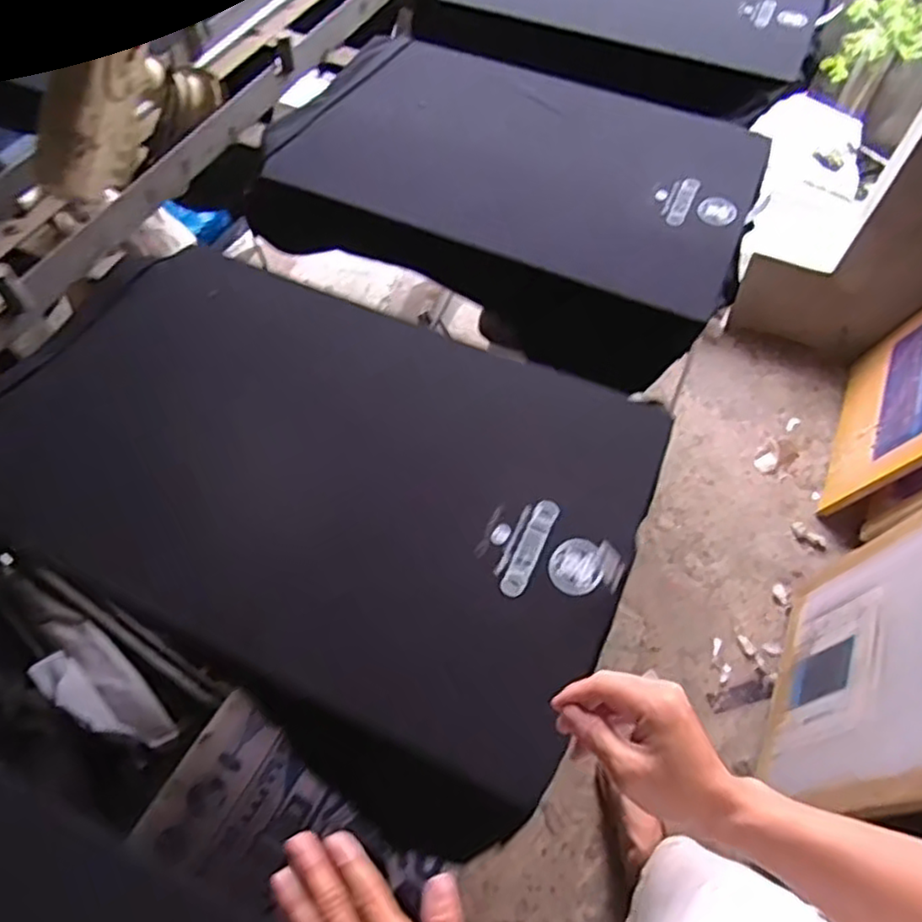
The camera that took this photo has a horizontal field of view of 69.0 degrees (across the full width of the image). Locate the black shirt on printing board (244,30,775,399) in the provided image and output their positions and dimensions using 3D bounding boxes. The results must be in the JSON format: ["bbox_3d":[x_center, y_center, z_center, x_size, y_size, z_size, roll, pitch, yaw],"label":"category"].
[{"bbox_3d":[0.064,-0.402,0.946,0.675,0.141,0.467,27,61,13],"label":"black shirt on printing board"}]

